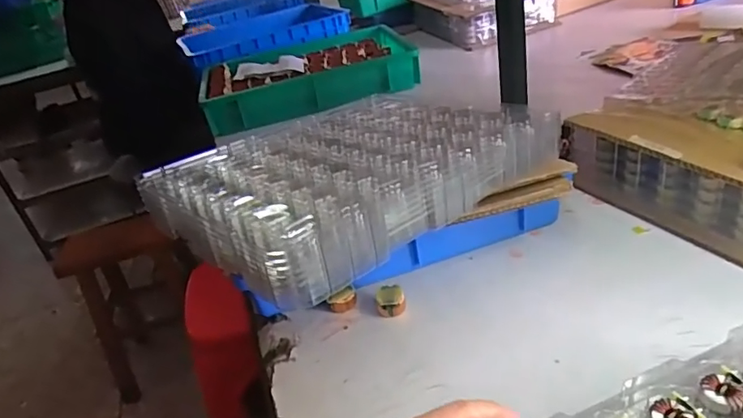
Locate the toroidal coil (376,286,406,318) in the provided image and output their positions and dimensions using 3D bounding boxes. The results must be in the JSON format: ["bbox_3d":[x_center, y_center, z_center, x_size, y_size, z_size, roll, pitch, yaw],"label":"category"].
[{"bbox_3d":[0.019,0.090,0.524,0.027,0.020,0.024,-8,31,9],"label":"toroidal coil"}]

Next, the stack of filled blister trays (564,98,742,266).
[{"bbox_3d":[0.430,-0.077,0.582,0.318,0.113,0.255,-21,32,-17],"label":"stack of filled blister trays"}]

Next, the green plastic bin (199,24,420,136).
[{"bbox_3d":[-0.144,-0.300,1.165,0.429,0.076,0.324,-17,31,-8],"label":"green plastic bin"}]

